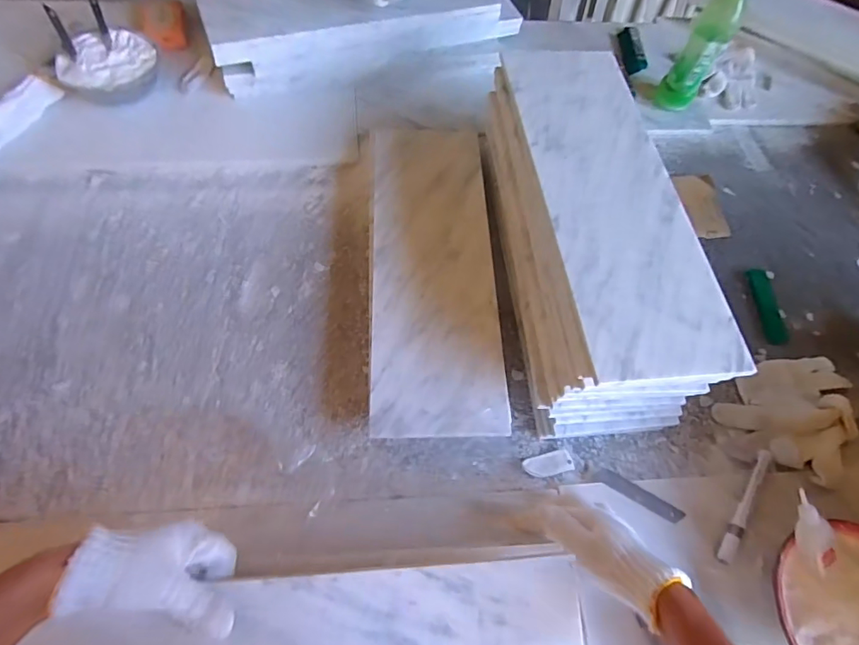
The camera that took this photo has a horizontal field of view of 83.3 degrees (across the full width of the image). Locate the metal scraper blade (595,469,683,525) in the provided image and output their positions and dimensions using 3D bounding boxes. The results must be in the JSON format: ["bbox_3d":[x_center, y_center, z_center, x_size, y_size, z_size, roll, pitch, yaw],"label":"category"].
[{"bbox_3d":[0.237,0.196,0.551,0.102,0.005,0.020,25,62,18],"label":"metal scraper blade"}]

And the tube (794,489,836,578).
[{"bbox_3d":[0.382,0.211,0.481,0.034,0.018,0.085,-26,99,-17],"label":"tube"}]

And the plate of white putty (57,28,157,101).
[{"bbox_3d":[-0.493,-0.394,0.751,0.129,0.037,0.129,3,63,-5],"label":"plate of white putty"}]

